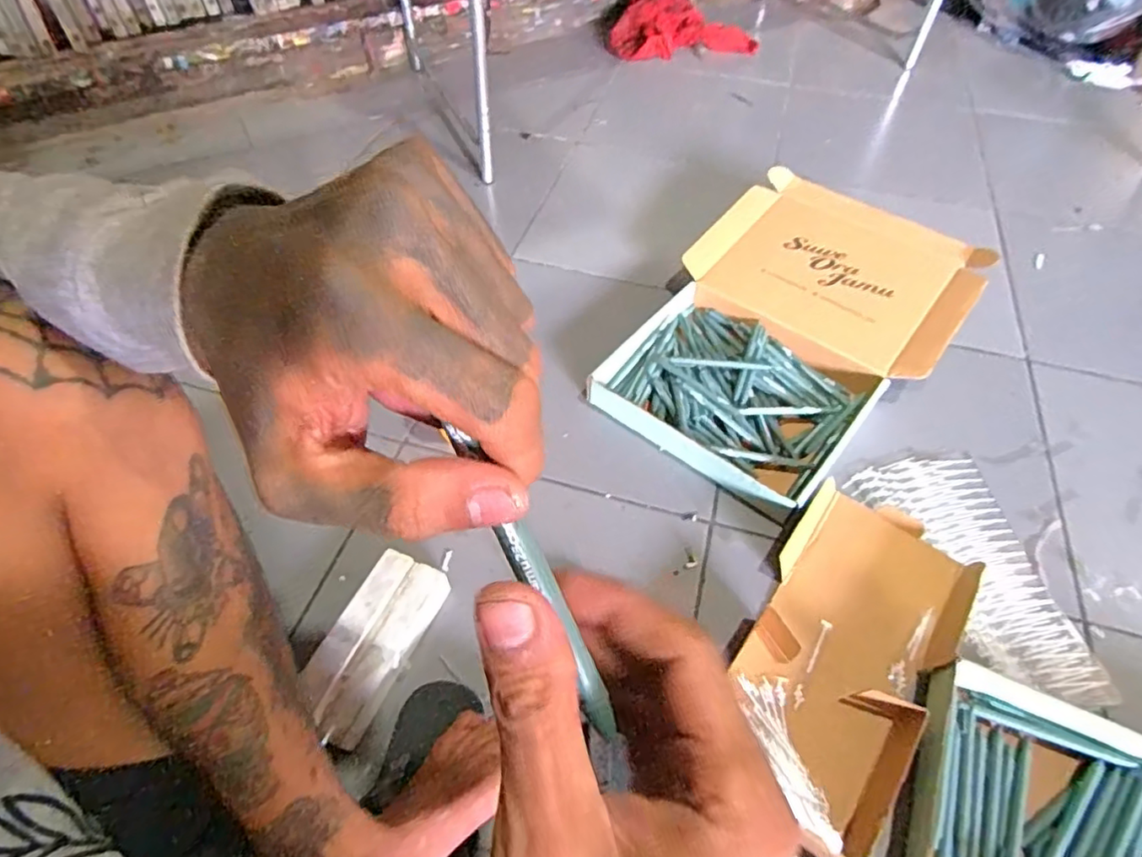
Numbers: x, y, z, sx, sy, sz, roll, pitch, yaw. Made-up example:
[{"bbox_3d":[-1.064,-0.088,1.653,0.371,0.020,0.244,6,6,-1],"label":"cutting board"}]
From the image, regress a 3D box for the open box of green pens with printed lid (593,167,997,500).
[{"bbox_3d":[0.314,-0.148,0.852,0.370,0.084,0.546,33,61,22],"label":"open box of green pens with printed lid"}]

